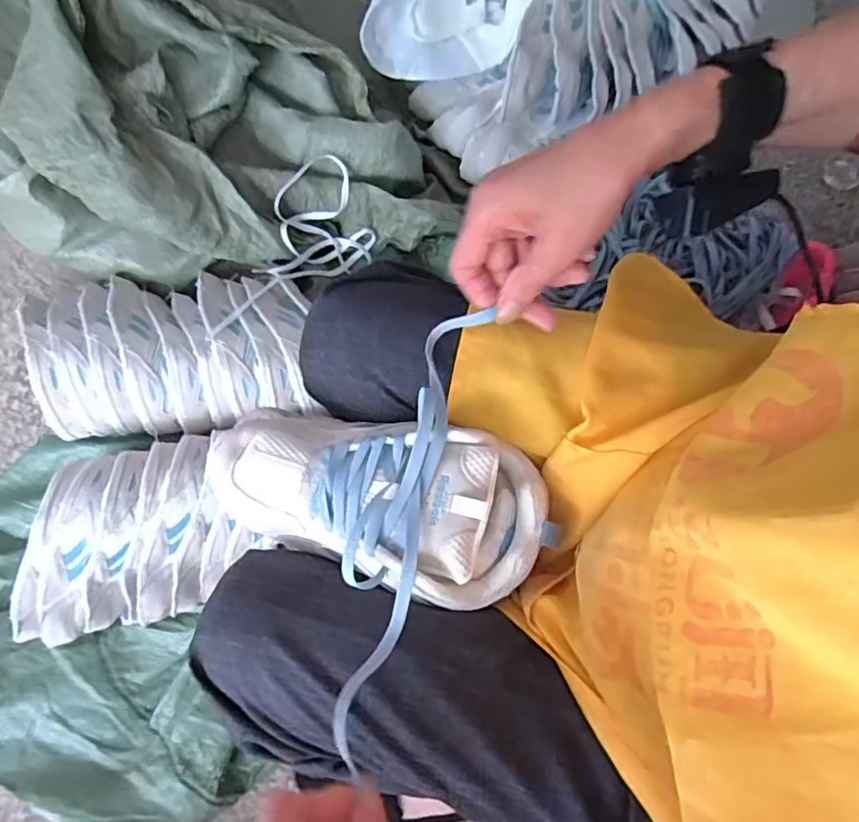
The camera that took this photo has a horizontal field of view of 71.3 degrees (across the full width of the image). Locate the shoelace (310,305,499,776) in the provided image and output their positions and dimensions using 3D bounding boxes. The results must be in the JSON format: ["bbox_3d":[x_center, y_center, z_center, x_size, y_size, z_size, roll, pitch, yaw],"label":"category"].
[{"bbox_3d":[-0.036,0.058,0.367,0.079,0.044,0.261,13,74,3],"label":"shoelace"}]

